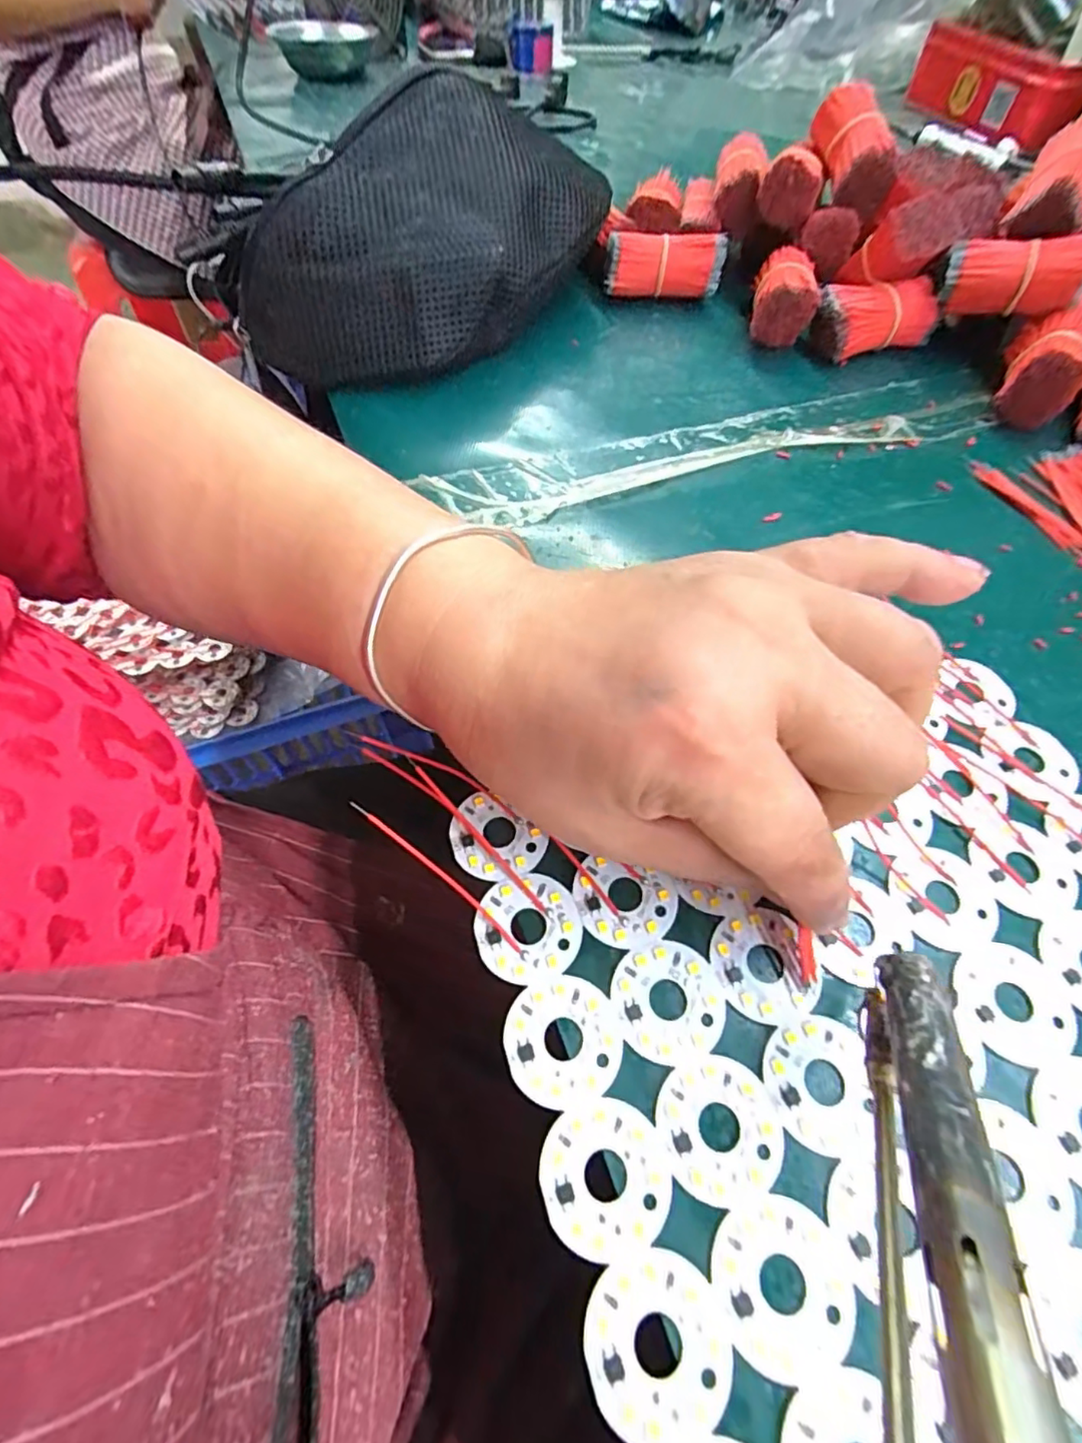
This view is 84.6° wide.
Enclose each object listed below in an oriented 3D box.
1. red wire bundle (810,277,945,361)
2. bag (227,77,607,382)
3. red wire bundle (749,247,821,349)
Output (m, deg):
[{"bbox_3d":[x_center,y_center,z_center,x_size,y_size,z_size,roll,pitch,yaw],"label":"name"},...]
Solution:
[{"bbox_3d":[0.205,-0.244,0.363,0.072,0.033,0.032,-13,58,-9],"label":"red wire bundle"},{"bbox_3d":[-0.058,-0.282,0.348,0.105,0.093,0.225,38,64,21],"label":"bag"},{"bbox_3d":[0.151,-0.263,0.372,0.035,0.036,0.055,9,57,5],"label":"red wire bundle"}]

